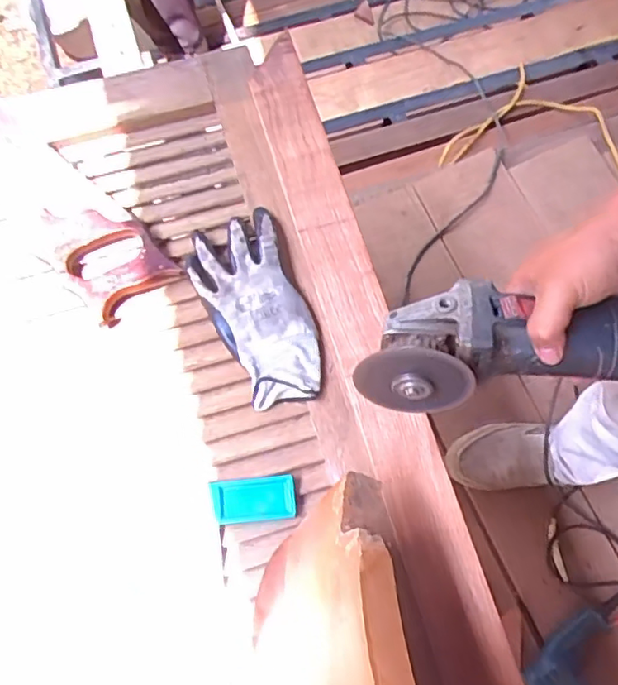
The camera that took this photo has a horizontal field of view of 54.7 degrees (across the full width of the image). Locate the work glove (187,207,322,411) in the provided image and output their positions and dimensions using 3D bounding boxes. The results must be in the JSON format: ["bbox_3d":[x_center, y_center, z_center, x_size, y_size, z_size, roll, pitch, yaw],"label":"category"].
[{"bbox_3d":[-0.056,-0.036,0.624,0.104,0.038,0.211,-19,73,-4],"label":"work glove"}]

